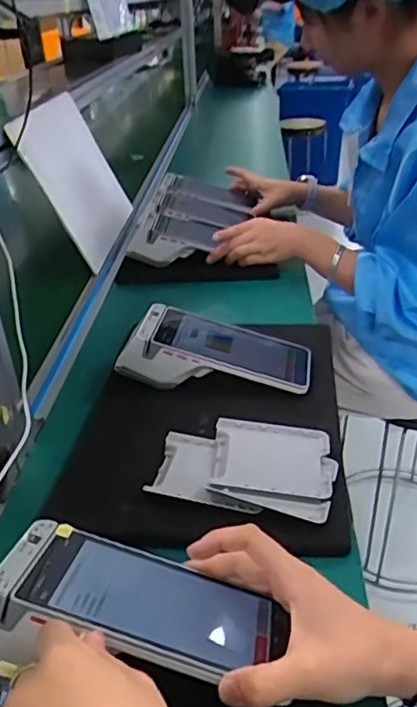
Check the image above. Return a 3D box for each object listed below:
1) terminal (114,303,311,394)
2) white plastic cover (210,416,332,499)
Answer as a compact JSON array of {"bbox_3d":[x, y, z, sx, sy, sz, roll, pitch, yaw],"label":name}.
[{"bbox_3d":[0.010,-0.008,0.645,0.200,0.064,0.093,3,32,7],"label":"terminal"},{"bbox_3d":[0.055,0.091,0.514,0.098,0.013,0.078,6,37,4],"label":"white plastic cover"}]

